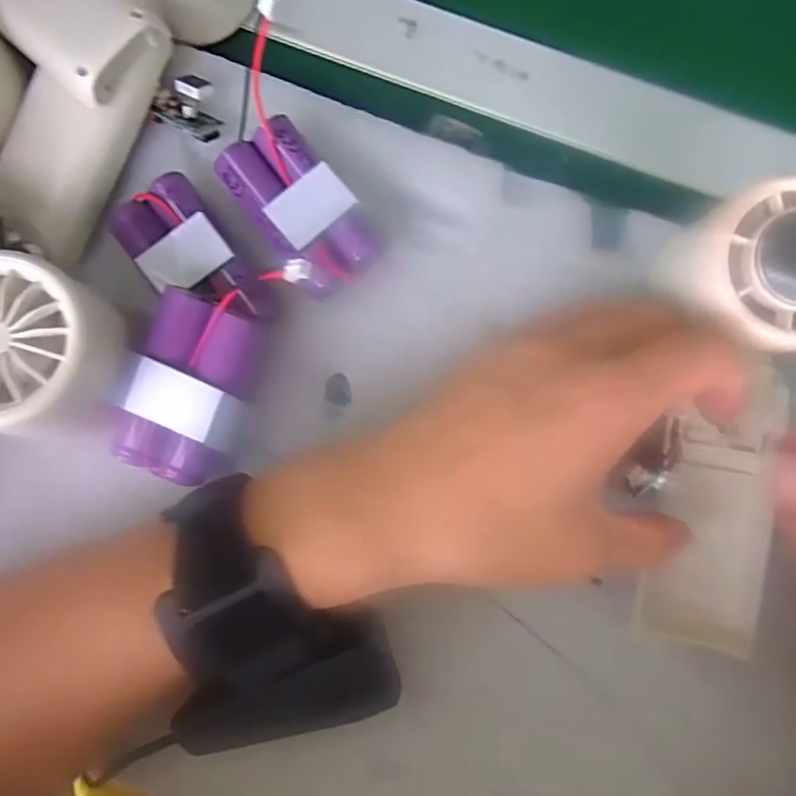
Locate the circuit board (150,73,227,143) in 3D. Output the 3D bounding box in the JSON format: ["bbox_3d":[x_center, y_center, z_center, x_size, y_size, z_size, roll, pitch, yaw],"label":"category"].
[{"bbox_3d":[-0.083,-0.118,0.227,0.030,0.007,0.023,29,84,3],"label":"circuit board"}]

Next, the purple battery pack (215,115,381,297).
[{"bbox_3d":[-0.039,-0.075,0.221,0.037,0.018,0.065,-38,84,-4],"label":"purple battery pack"}]

